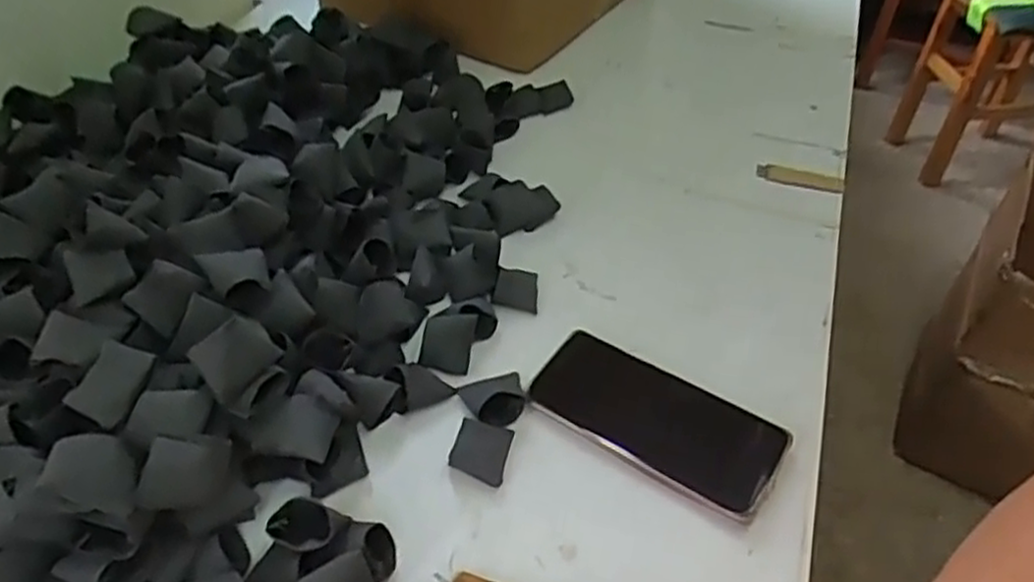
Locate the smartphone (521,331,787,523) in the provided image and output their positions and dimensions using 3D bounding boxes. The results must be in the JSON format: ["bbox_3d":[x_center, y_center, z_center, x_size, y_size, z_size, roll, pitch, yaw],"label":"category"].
[{"bbox_3d":[0.092,0.080,0.495,0.158,0.011,0.080,27,49,19],"label":"smartphone"}]

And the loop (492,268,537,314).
[{"bbox_3d":[0.000,-0.002,0.581,0.033,0.010,0.037,17,55,-11],"label":"loop"}]

